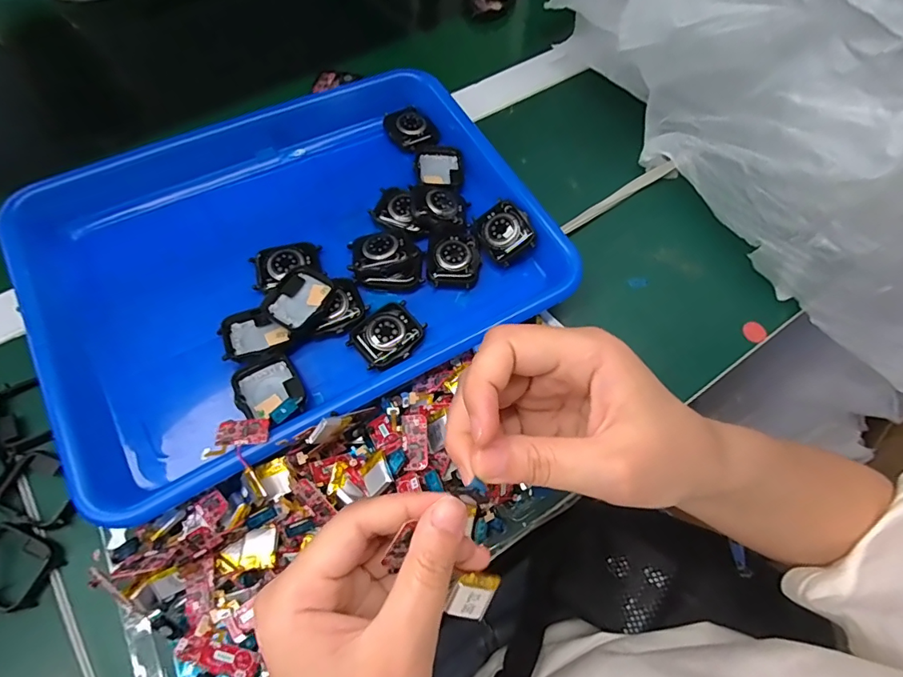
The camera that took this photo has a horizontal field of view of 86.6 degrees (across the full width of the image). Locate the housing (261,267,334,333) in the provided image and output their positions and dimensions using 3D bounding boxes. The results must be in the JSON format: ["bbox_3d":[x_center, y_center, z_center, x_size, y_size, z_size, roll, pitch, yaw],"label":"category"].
[{"bbox_3d":[-0.098,-0.025,0.311,0.035,0.014,0.043,32,68,11],"label":"housing"}]

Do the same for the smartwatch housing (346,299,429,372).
[{"bbox_3d":[-0.041,-0.003,0.310,0.044,0.006,0.036,-39,73,-18],"label":"smartwatch housing"}]

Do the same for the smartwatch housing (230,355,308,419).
[{"bbox_3d":[-0.110,0.031,0.291,0.037,0.010,0.040,-25,69,-13],"label":"smartwatch housing"}]

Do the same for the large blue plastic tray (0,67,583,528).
[{"bbox_3d":[-0.106,-0.062,0.340,0.323,0.051,0.258,-27,69,-14],"label":"large blue plastic tray"}]

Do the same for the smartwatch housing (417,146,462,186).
[{"bbox_3d":[-0.009,-0.135,0.375,0.036,0.005,0.039,-3,65,-4],"label":"smartwatch housing"}]

